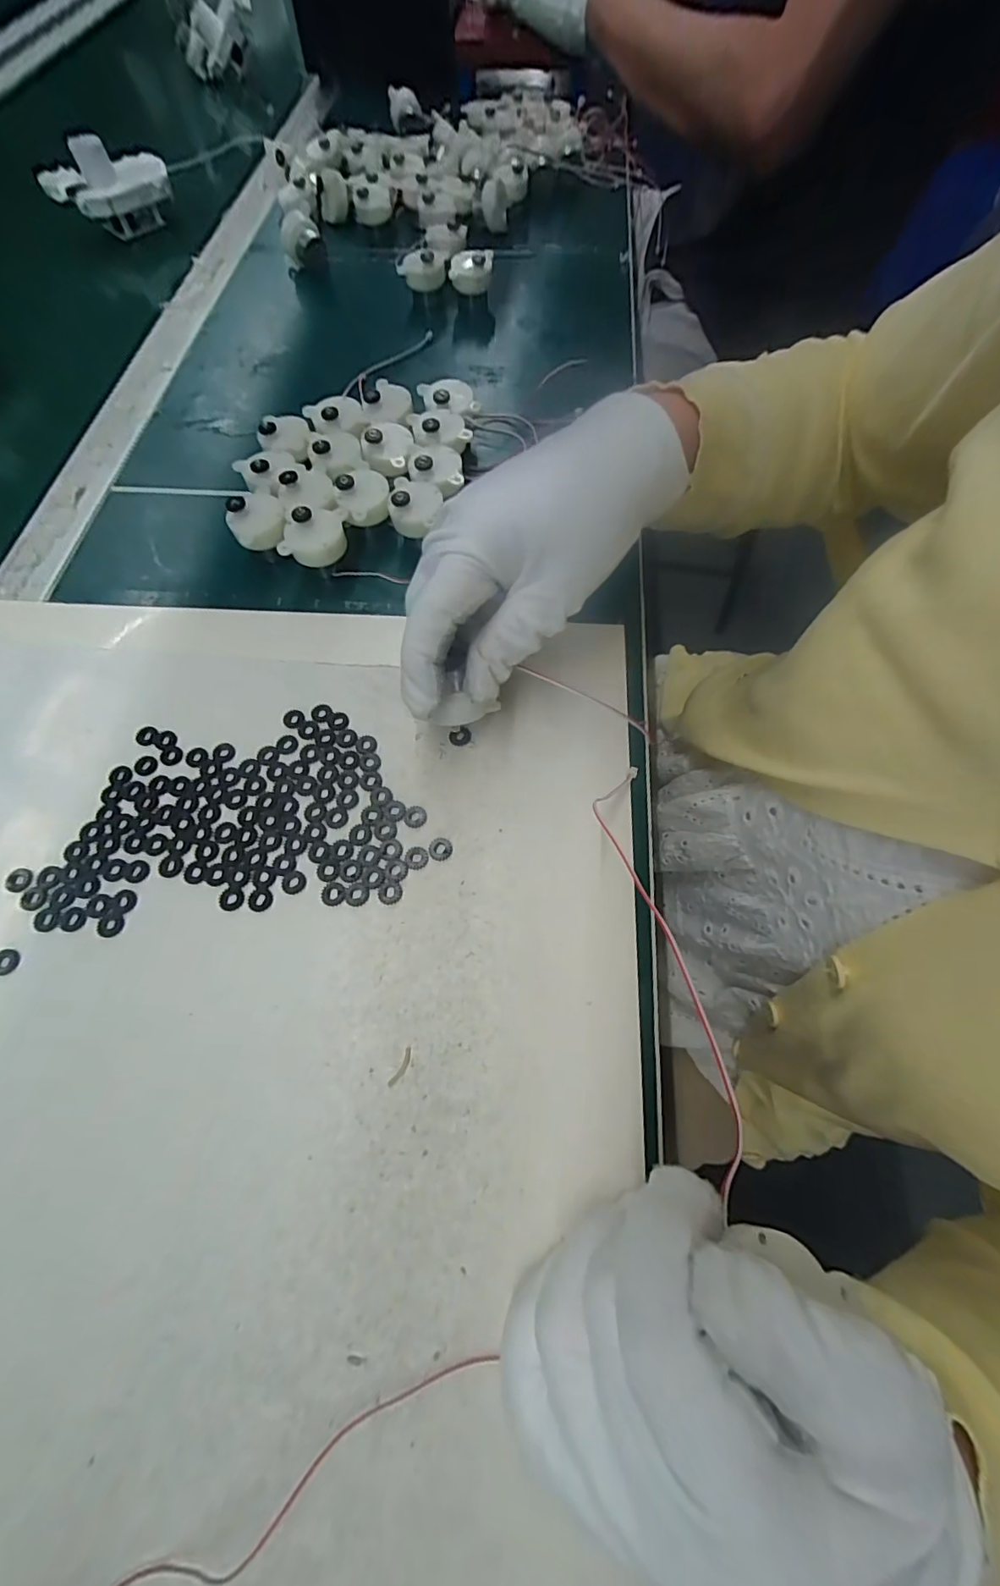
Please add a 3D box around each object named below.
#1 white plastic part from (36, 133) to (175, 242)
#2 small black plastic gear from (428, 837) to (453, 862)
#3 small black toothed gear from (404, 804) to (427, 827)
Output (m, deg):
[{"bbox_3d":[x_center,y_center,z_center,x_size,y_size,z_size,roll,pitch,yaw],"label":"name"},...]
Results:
[{"bbox_3d":[-0.358,-0.555,0.466,0.096,0.051,0.052,-40,72,-15],"label":"white plastic part"},{"bbox_3d":[-0.028,0.025,0.235,0.011,0.004,0.011,0,67,0],"label":"small black plastic gear"},{"bbox_3d":[-0.040,0.011,0.242,0.011,0.004,0.011,0,67,0],"label":"small black toothed gear"}]

